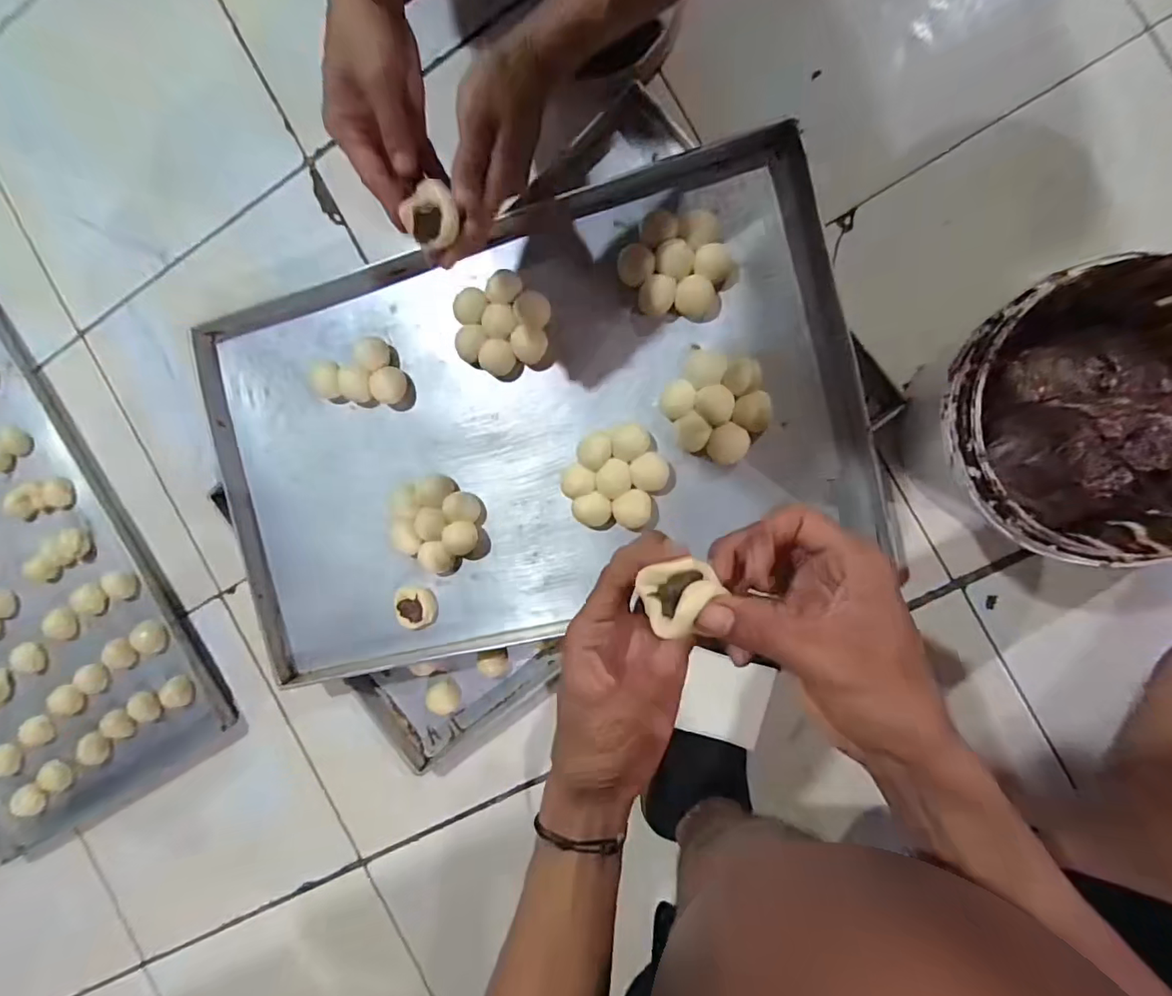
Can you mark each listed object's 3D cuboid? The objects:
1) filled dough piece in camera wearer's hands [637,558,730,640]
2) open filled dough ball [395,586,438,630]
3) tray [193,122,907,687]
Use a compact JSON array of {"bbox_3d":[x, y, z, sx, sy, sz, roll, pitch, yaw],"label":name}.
[{"bbox_3d":[0.047,0.048,0.256,0.037,0.021,0.032,-27,88,9],"label":"filled dough piece in camera wearer's hands"},{"bbox_3d":[-0.198,0.129,0.603,0.046,0.027,0.051,11,94,8],"label":"open filled dough ball"},{"bbox_3d":[-0.078,-0.069,0.586,0.710,0.054,0.459,-15,90,9],"label":"tray"}]

